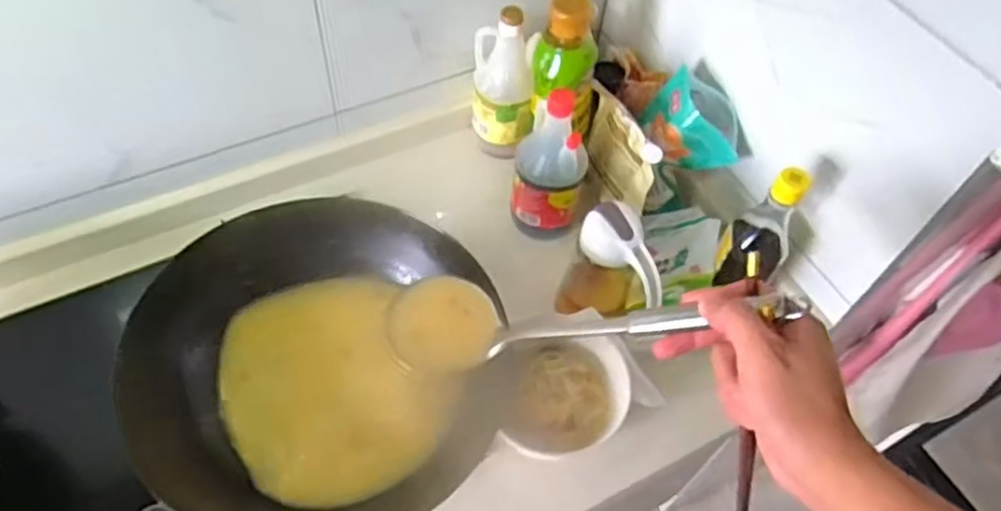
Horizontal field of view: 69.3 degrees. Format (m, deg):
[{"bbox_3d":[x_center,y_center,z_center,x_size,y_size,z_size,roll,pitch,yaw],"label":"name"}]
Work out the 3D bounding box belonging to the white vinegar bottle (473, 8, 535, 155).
[{"bbox_3d":[0.004,-0.215,0.983,0.067,0.227,0.074,-11,58,-11],"label":"white vinegar bottle"}]

